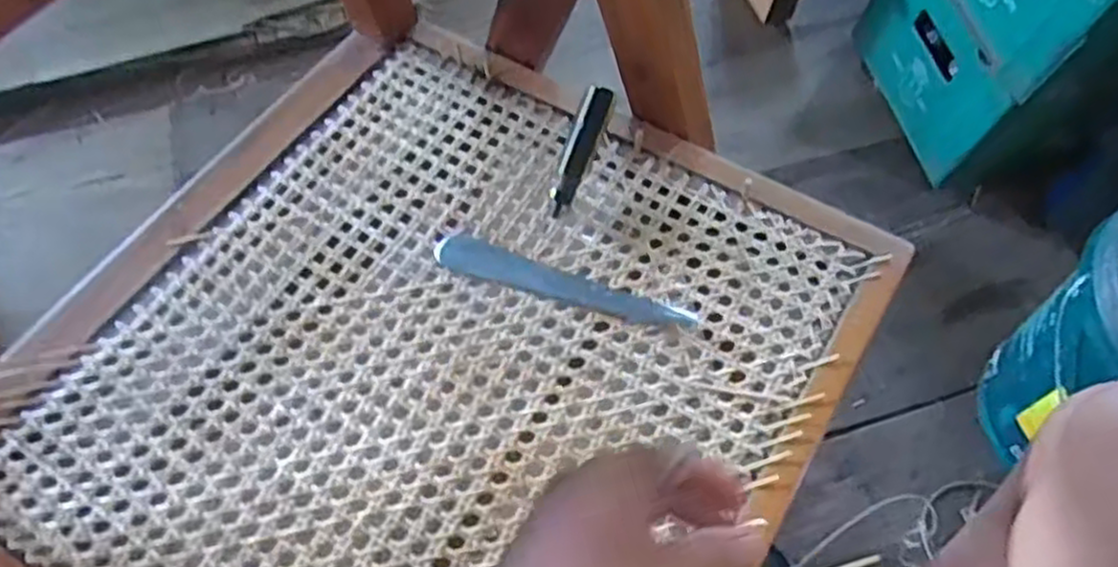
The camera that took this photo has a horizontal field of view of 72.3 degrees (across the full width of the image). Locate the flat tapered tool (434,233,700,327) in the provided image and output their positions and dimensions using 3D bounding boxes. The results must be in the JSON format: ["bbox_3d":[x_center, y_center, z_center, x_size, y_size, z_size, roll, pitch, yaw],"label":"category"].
[{"bbox_3d":[0.001,0.001,0.534,0.185,0.004,0.030,19,63,13],"label":"flat tapered tool"}]

